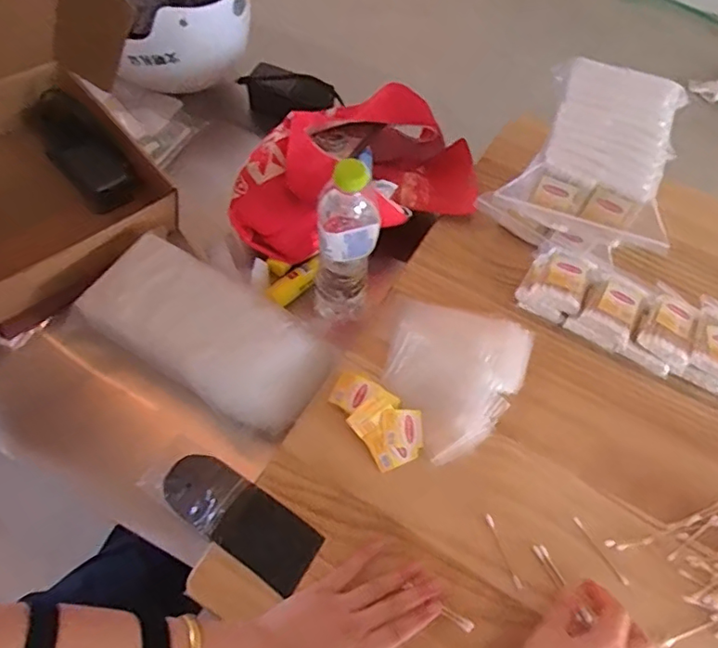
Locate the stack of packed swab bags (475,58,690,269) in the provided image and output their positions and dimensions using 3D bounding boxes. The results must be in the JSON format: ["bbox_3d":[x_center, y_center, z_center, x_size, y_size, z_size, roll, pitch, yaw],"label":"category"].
[{"bbox_3d":[0.275,-0.191,0.657,0.172,0.156,0.195,23,61,9],"label":"stack of packed swab bags"}]

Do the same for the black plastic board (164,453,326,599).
[{"bbox_3d":[-0.114,0.181,0.530,0.161,0.009,0.061,32,63,14],"label":"black plastic board"}]

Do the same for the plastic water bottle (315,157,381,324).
[{"bbox_3d":[-0.014,-0.087,0.616,0.068,0.220,0.060,6,61,-3],"label":"plastic water bottle"}]

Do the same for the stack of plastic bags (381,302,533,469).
[{"bbox_3d":[0.100,0.061,0.594,0.141,0.013,0.159,15,72,7],"label":"stack of plastic bags"}]

